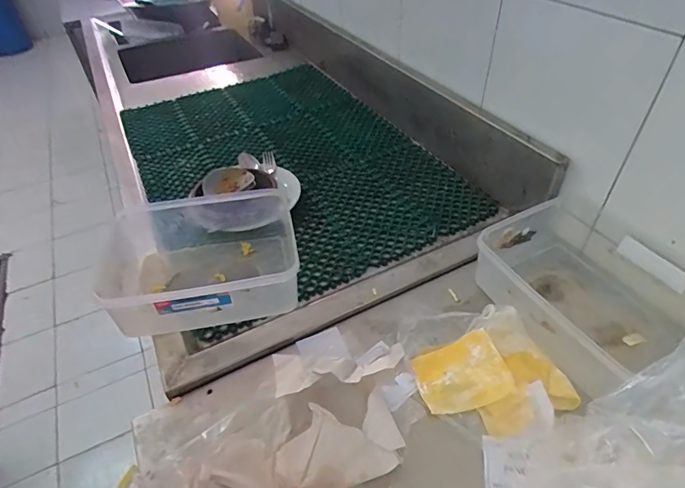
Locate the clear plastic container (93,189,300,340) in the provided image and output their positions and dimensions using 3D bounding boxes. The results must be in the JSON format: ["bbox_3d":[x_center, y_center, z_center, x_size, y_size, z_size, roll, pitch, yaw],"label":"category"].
[{"bbox_3d":[-0.234,0.031,0.695,0.298,0.109,0.221,-10,44,-5],"label":"clear plastic container"}]

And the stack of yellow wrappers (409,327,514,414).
[{"bbox_3d":[0.157,0.171,0.569,0.113,0.029,0.090,-12,44,-7],"label":"stack of yellow wrappers"}]

